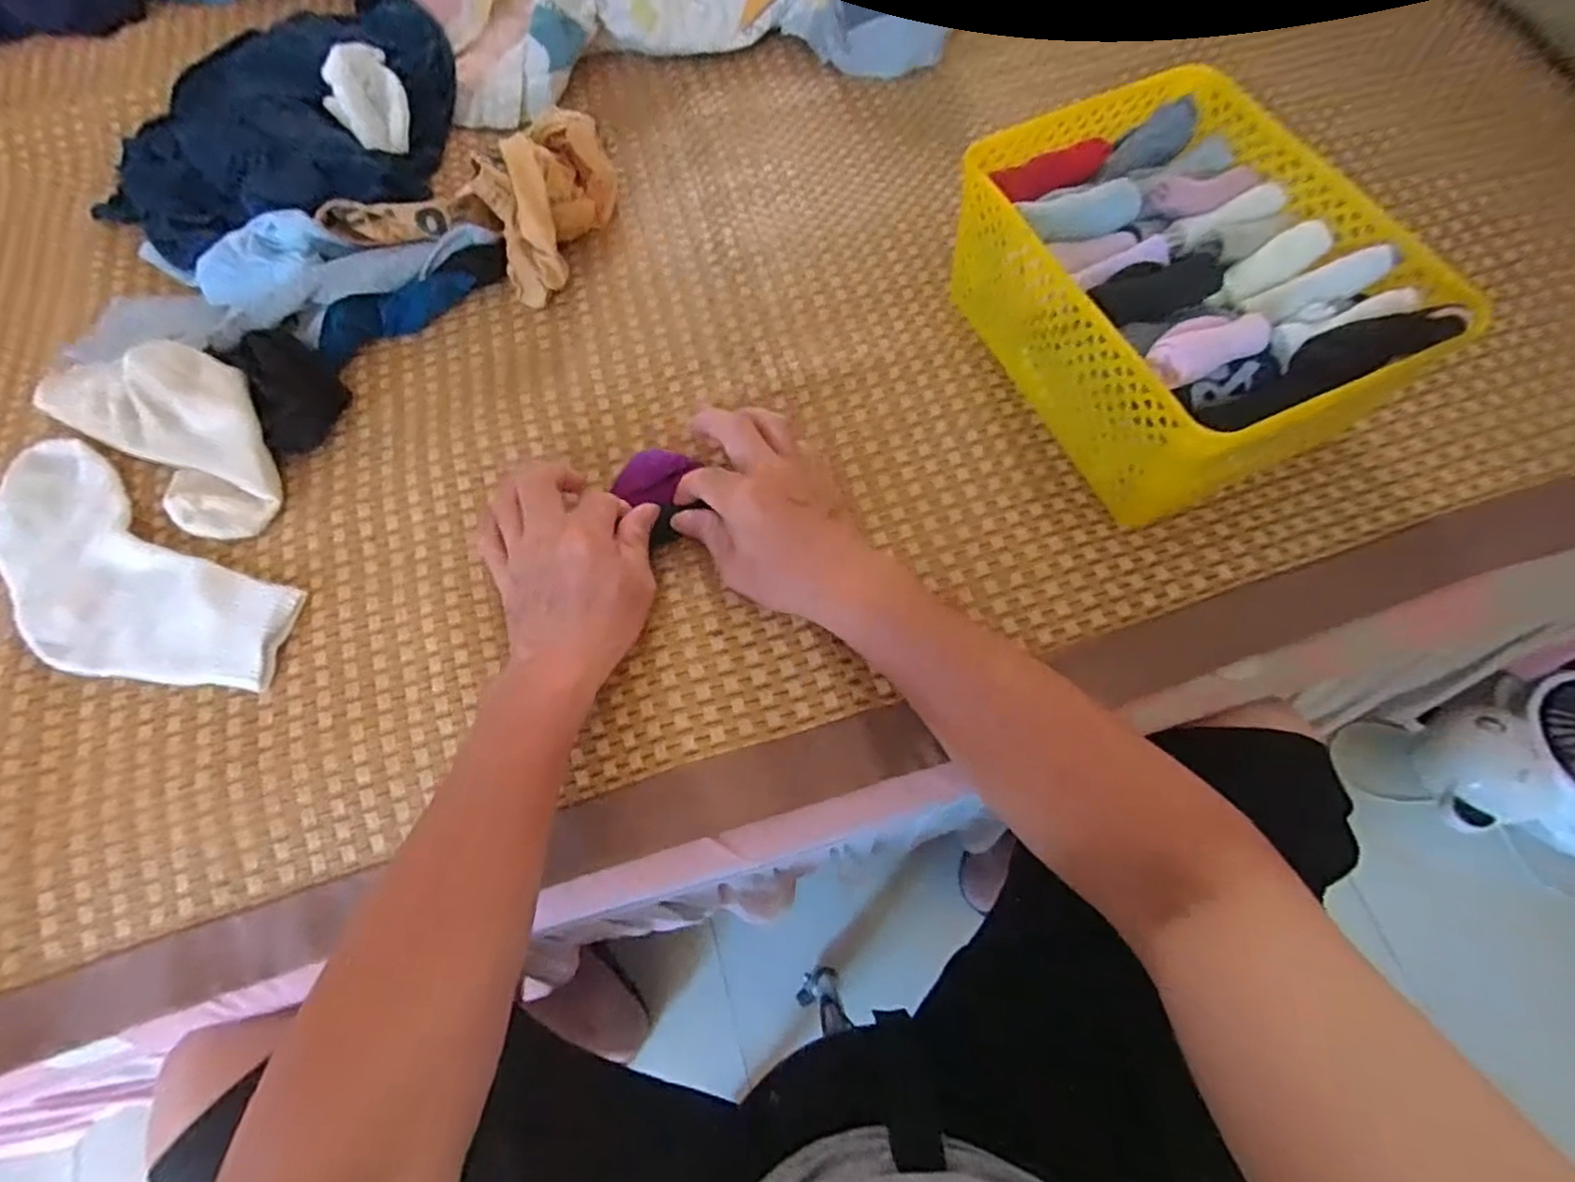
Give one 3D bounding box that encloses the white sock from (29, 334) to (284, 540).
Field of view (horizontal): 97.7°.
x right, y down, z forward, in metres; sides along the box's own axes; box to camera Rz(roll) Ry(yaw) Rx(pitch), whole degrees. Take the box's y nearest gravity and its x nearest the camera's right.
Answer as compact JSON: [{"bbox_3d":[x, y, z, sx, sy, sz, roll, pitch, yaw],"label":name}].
[{"bbox_3d":[-0.454,-0.126,0.509,0.209,0.057,0.103,34,74,13],"label":"white sock"}]

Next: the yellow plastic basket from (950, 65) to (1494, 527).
[{"bbox_3d":[0.267,-0.214,0.486,0.207,0.117,0.277,-23,70,-6],"label":"yellow plastic basket"}]

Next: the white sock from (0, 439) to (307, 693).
[{"bbox_3d":[-0.461,-0.005,0.476,0.260,0.018,0.114,29,73,12],"label":"white sock"}]

